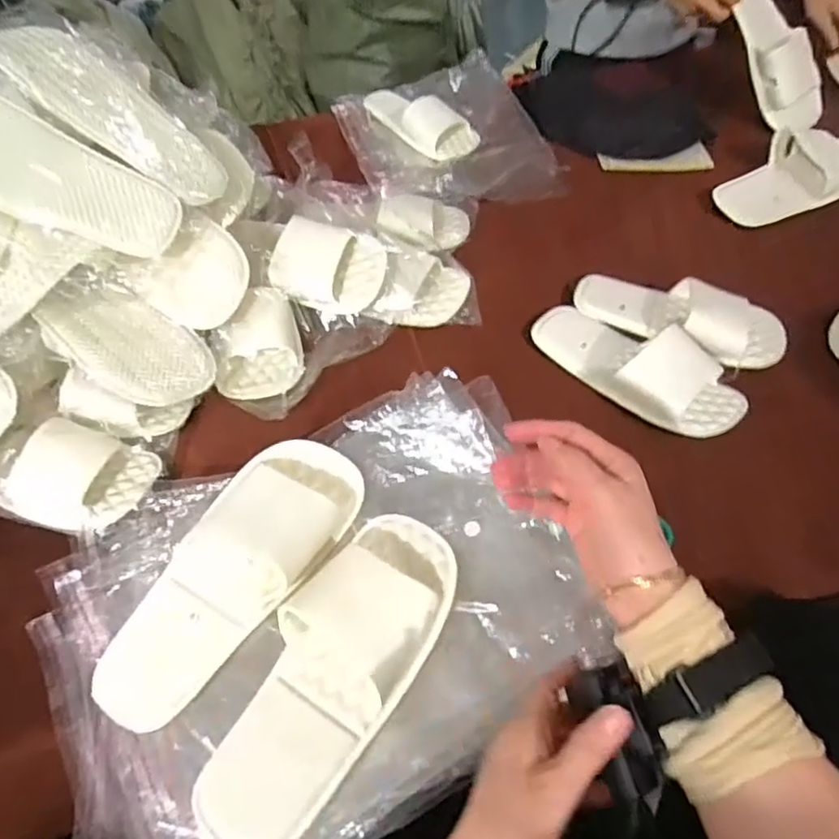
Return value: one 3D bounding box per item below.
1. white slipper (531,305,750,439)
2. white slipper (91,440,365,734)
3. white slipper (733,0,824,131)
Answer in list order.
[{"bbox_3d":[0.240,-0.071,0.668,0.234,0.048,0.098,37,63,24],"label":"white slipper"},{"bbox_3d":[-0.154,0.125,0.518,0.110,0.046,0.270,24,58,17],"label":"white slipper"},{"bbox_3d":[0.574,-0.577,0.962,0.106,0.056,0.248,-15,86,-10],"label":"white slipper"}]

